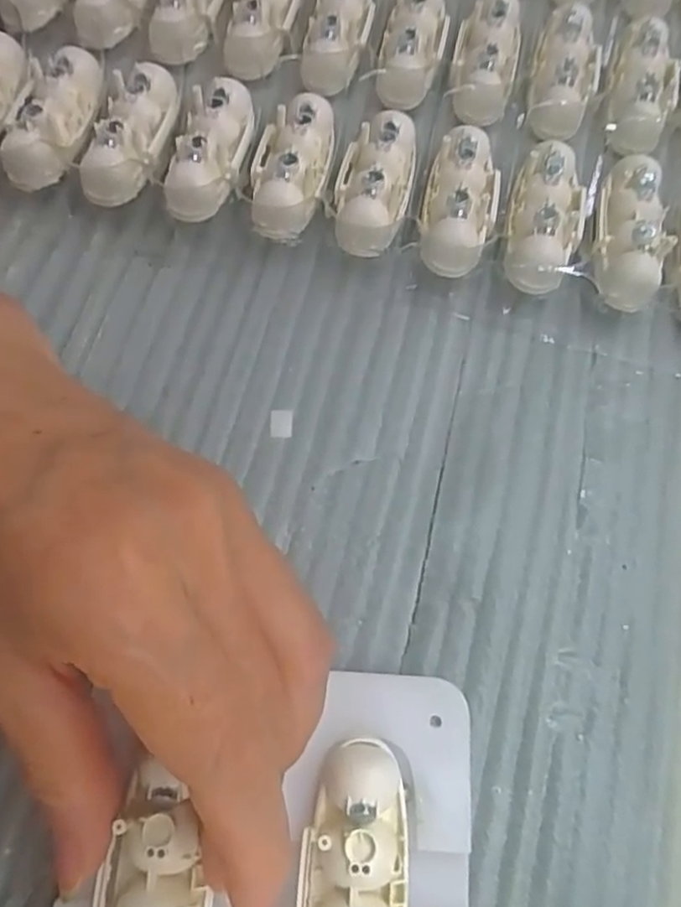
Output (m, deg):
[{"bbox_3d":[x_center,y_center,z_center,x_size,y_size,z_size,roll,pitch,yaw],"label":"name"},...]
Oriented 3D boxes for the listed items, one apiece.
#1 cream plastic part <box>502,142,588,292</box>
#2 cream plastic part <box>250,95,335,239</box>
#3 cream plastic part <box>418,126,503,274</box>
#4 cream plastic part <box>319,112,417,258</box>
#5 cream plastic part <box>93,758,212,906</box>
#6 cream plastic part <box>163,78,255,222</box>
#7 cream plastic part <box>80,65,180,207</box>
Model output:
[{"bbox_3d":[0.073,-0.084,0.237,0.025,0.015,0.061,14,70,4],"label":"cream plastic part"},{"bbox_3d":[-0.018,-0.105,0.242,0.027,0.017,0.057,8,70,2],"label":"cream plastic part"},{"bbox_3d":[0.043,-0.091,0.239,0.025,0.016,0.059,11,70,3],"label":"cream plastic part"},{"bbox_3d":[0.011,-0.097,0.237,0.028,0.021,0.062,11,70,3],"label":"cream plastic part"},{"bbox_3d":[-0.044,0.099,0.151,0.024,0.013,0.051,-3,74,-2],"label":"cream plastic part"},{"bbox_3d":[-0.047,-0.111,0.244,0.024,0.015,0.060,11,70,3],"label":"cream plastic part"},{"bbox_3d":[-0.076,-0.118,0.244,0.024,0.015,0.060,5,70,1],"label":"cream plastic part"}]

